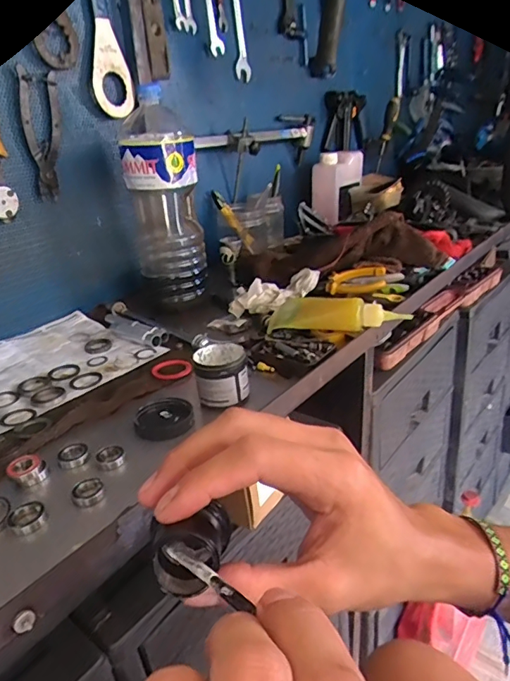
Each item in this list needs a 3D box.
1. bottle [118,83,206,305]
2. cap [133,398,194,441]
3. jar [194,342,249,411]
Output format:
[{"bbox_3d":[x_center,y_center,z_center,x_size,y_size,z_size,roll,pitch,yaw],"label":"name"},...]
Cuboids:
[{"bbox_3d":[-0.128,-0.188,0.703,0.101,0.260,0.086,-11,25,-11],"label":"bottle"},{"bbox_3d":[-0.087,0.074,0.467,0.054,0.011,0.058,-5,24,2],"label":"cap"},{"bbox_3d":[-0.033,0.034,0.496,0.054,0.045,0.057,-10,24,-9],"label":"jar"}]

